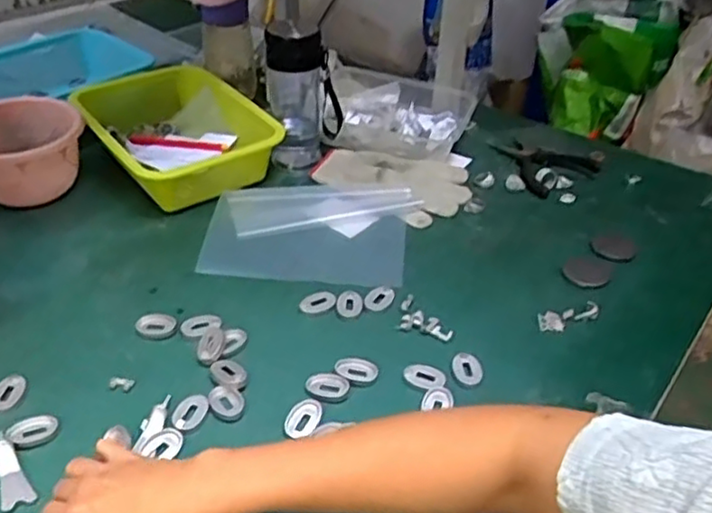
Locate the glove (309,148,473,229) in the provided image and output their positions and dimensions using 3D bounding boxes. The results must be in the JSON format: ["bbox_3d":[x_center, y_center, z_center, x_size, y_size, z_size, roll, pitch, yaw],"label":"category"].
[{"bbox_3d":[0.044,-0.107,0.876,0.197,0.014,0.135,24,43,25],"label":"glove"}]

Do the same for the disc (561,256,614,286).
[{"bbox_3d":[0.253,0.015,0.741,0.049,0.005,0.056,21,42,22],"label":"disc"}]

